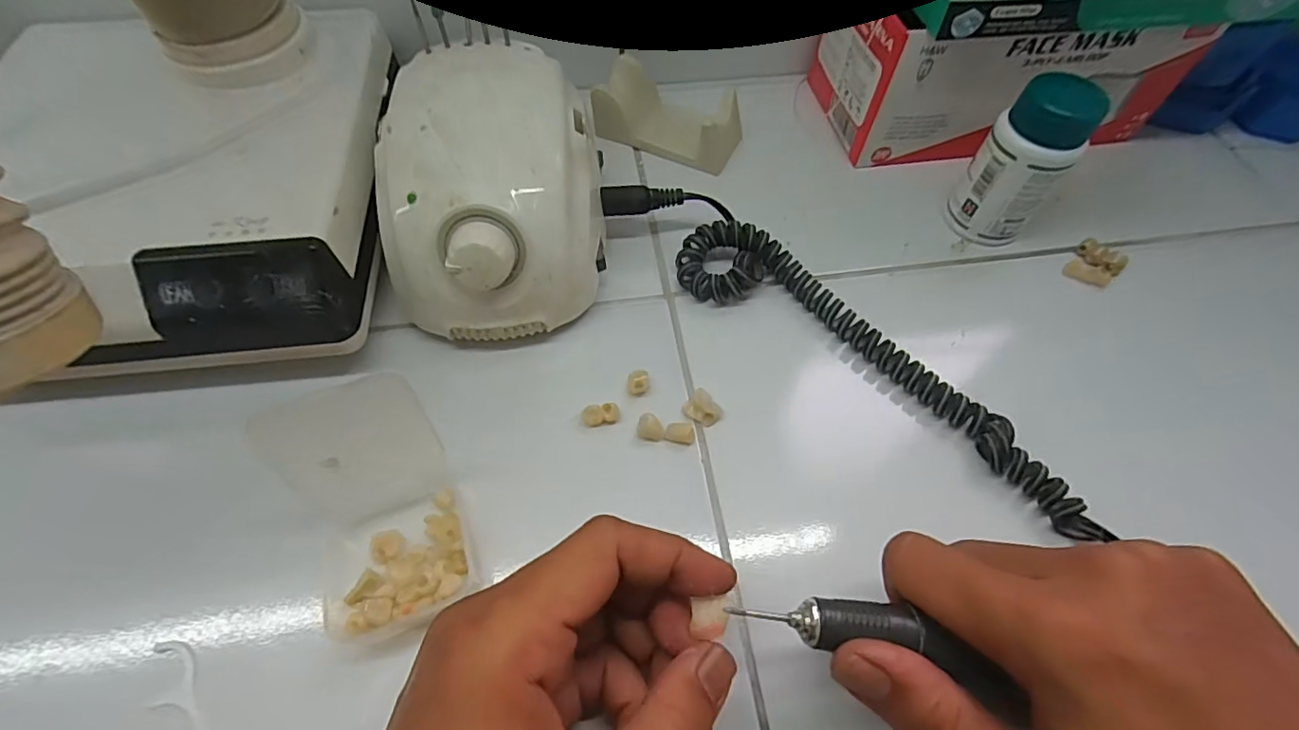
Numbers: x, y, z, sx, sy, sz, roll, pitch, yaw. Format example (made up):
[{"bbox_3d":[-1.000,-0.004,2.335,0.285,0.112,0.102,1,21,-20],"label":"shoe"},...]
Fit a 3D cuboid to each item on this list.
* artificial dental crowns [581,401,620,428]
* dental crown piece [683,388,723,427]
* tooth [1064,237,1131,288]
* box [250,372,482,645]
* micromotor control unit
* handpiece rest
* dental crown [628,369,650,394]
[{"bbox_3d":[-0.023,0.024,0.265,0.017,0.008,0.009,-11,60,-9],"label":"artificial dental crowns"},{"bbox_3d":[0.026,0.021,0.268,0.014,0.008,0.017,-39,68,-23],"label":"dental crown piece"},{"bbox_3d":[0.255,-0.058,0.322,0.029,0.010,0.025,-32,66,-20],"label":"tooth"},{"bbox_3d":[-0.104,0.056,0.212,0.055,0.055,0.078,-17,61,-12],"label":"box"},{"bbox_3d":[-0.074,-0.085,0.286,0.097,0.081,0.130,-3,59,-5],"label":"micromotor control unit"},{"bbox_3d":[0.013,-0.162,0.364,0.091,0.033,0.055,19,60,9],"label":"handpiece rest"},{"bbox_3d":[-0.005,0.009,0.275,0.011,0.009,0.010,1,59,-2],"label":"dental crown"}]

